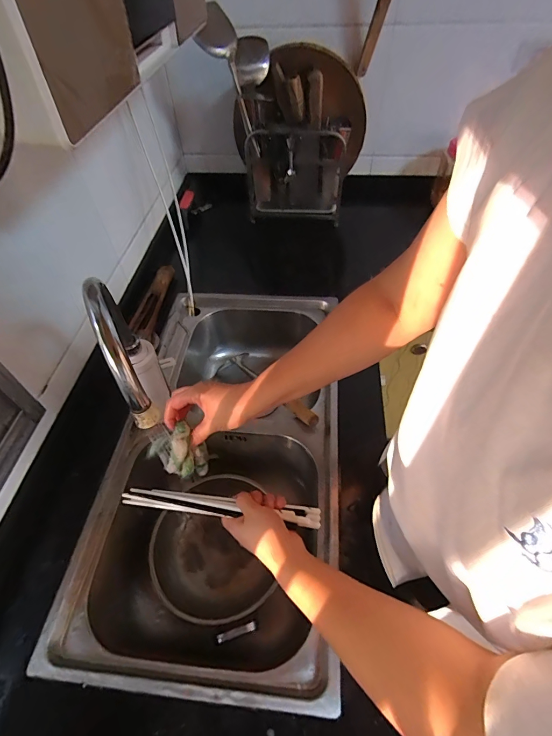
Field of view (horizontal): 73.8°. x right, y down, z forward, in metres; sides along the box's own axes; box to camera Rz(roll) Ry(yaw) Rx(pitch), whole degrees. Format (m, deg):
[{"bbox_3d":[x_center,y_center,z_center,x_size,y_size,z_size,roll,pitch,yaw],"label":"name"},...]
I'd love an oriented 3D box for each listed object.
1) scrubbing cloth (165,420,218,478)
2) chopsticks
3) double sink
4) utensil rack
[{"bbox_3d":[-0.118,0.116,0.490,0.042,0.073,0.051,22,56,18],"label":"scrubbing cloth"},{"bbox_3d":[-0.080,0.187,0.500,0.278,0.016,0.027,1,51,14],"label":"chopsticks"},{"bbox_3d":[-0.090,0.170,0.756,0.404,0.197,0.749,3,52,4],"label":"double sink"},{"bbox_3d":[0.051,-0.508,0.982,0.256,0.228,0.061,1,52,2],"label":"utensil rack"}]

